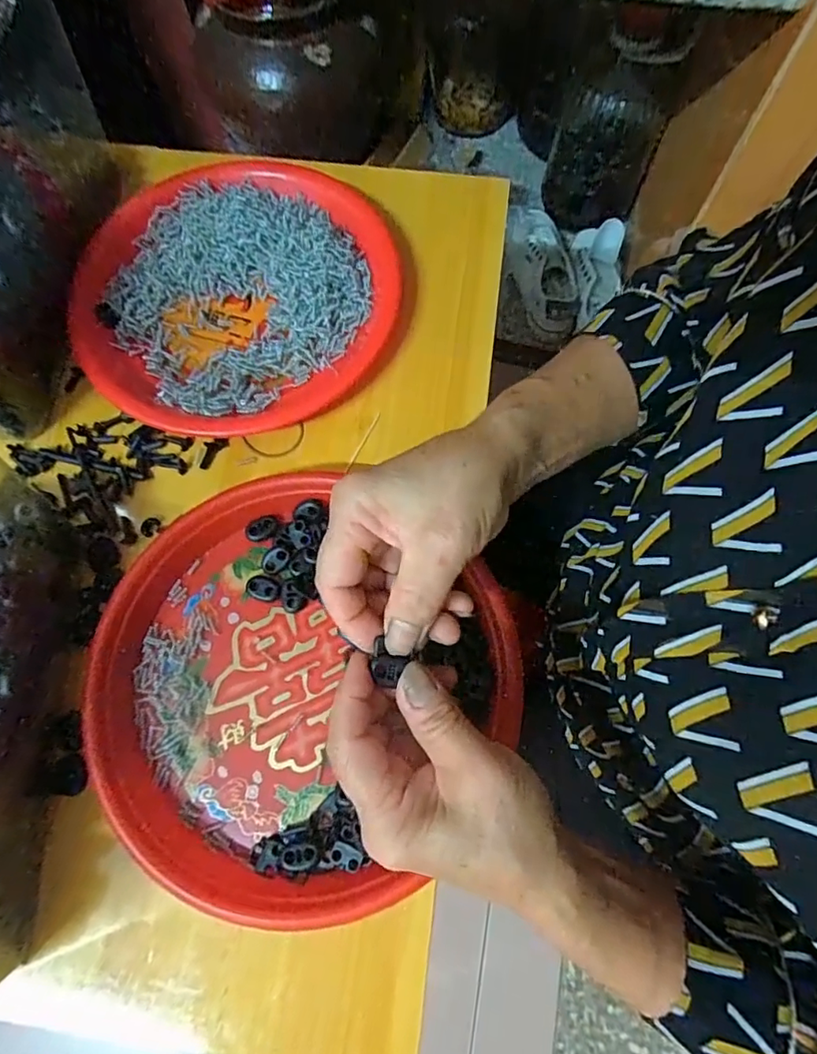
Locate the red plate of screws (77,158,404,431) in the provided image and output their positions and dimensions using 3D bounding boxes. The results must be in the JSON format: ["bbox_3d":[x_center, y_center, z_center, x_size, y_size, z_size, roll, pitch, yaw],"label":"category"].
[{"bbox_3d":[-0.127,-0.171,0.394,0.211,0.024,0.223,-1,73,2],"label":"red plate of screws"}]

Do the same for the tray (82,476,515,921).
[{"bbox_3d":[-0.073,0.087,0.316,0.236,0.026,0.221,-1,73,2],"label":"tray"}]

